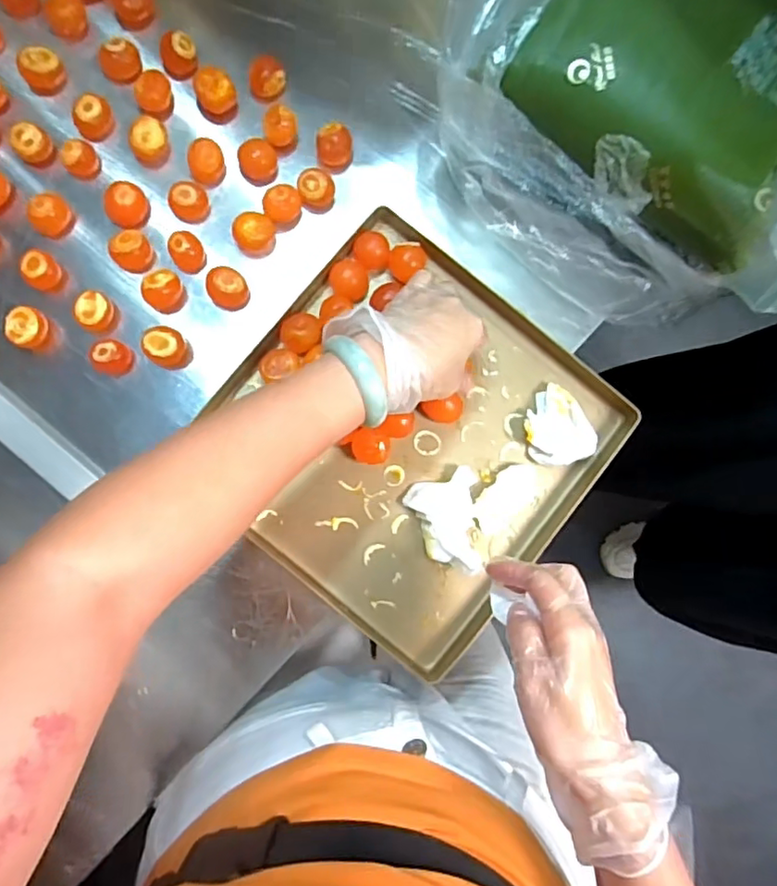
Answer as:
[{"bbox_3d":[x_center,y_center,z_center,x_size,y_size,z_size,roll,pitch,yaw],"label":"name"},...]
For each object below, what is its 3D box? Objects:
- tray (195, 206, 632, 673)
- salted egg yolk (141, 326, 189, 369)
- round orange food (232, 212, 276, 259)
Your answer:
[{"bbox_3d":[0.017,-0.004,0.491,0.283,0.031,0.288,40,86,-1],"label":"tray"},{"bbox_3d":[-0.179,-0.077,0.477,0.031,0.027,0.030,0,87,-3],"label":"salted egg yolk"},{"bbox_3d":[-0.110,-0.172,0.491,0.033,0.031,0.028,-23,89,-4],"label":"round orange food"}]

